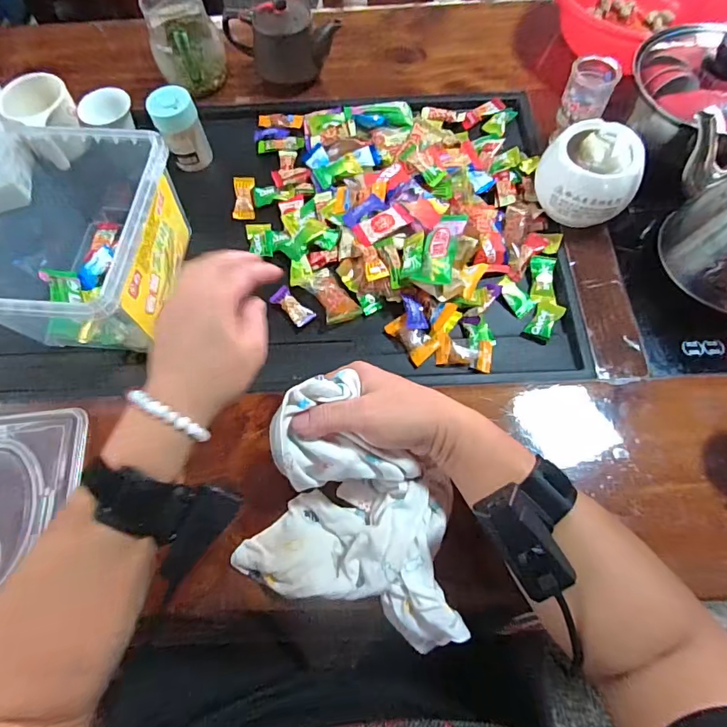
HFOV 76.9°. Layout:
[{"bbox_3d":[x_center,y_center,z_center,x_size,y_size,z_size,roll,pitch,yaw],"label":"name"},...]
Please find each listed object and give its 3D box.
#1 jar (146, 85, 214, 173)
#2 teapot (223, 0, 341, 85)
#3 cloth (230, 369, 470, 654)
[{"bbox_3d":[-0.213,-0.274,0.535,0.049,0.077,0.042,-24,69,-9],"label":"jar"},{"bbox_3d":[-0.102,-0.398,0.577,0.133,0.081,0.068,-8,67,-2],"label":"teapot"},{"bbox_3d":[0.003,0.111,0.344,0.168,0.097,0.146,18,67,7],"label":"cloth"}]

